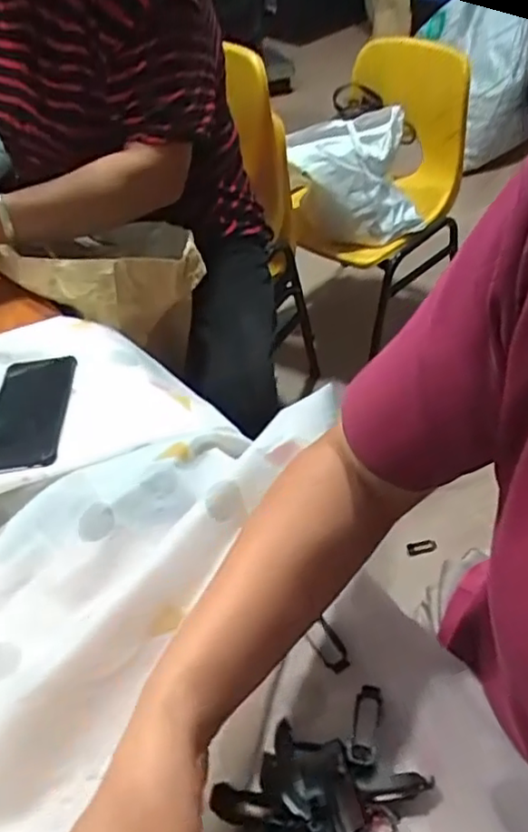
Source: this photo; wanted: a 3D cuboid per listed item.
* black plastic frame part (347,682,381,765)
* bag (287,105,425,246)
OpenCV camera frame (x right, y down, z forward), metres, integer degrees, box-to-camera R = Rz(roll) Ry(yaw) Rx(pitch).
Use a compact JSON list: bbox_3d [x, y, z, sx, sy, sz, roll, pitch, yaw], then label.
[{"bbox_3d":[0.066,0.200,0.405,0.017,0.011,0.053,10,49,15],"label":"black plastic frame part"},{"bbox_3d":[0.186,-0.479,1.265,0.268,0.195,0.173,12,50,17],"label":"bag"}]

